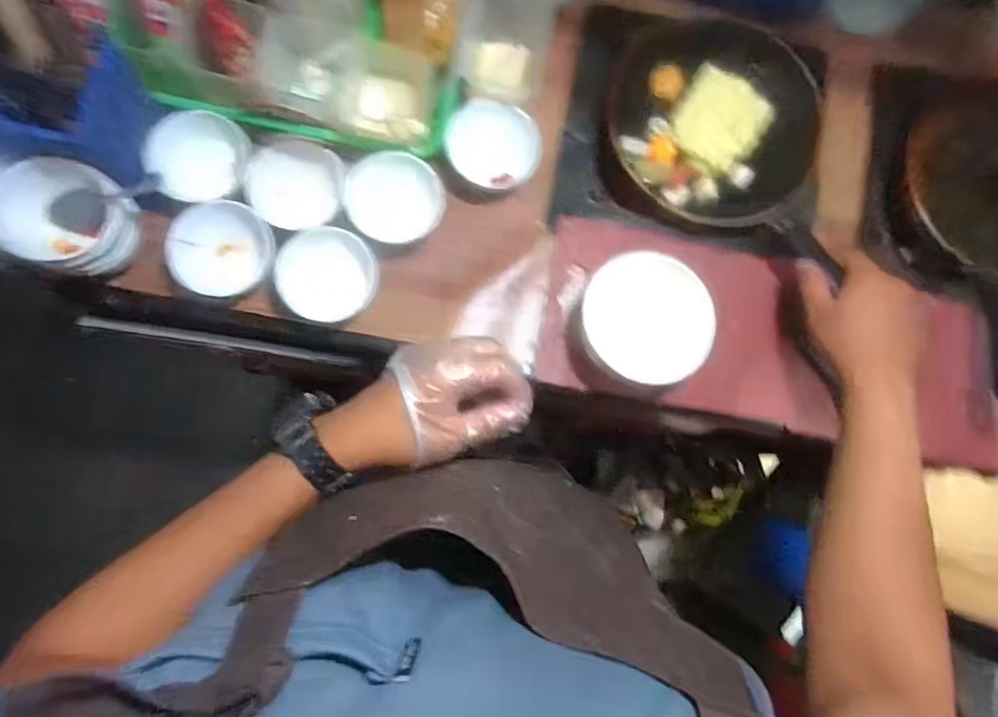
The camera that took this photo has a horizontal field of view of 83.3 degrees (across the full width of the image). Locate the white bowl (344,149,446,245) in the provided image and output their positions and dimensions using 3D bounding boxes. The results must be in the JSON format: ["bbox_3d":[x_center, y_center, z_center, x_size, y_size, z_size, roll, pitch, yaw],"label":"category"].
[{"bbox_3d":[-0.106,-0.163,0.582,0.092,0.047,0.093,0,84,-5],"label":"white bowl"}]

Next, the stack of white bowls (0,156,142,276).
[{"bbox_3d":[-0.387,-0.129,0.502,0.087,0.075,0.089,30,83,-1],"label":"stack of white bowls"}]

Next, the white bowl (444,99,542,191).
[{"bbox_3d":[-0.005,-0.228,0.604,0.099,0.038,0.083,-3,84,-5],"label":"white bowl"}]

